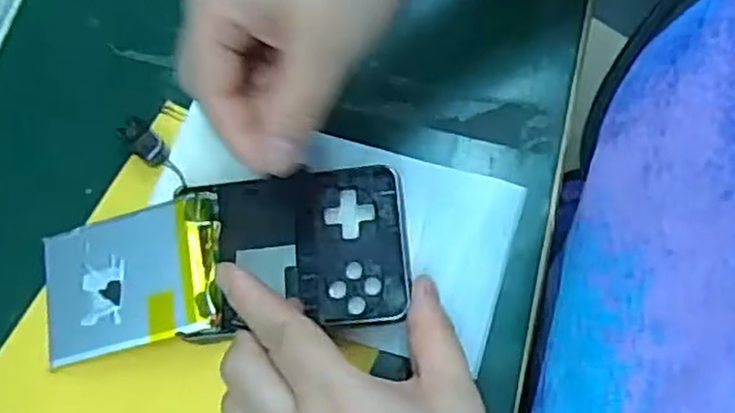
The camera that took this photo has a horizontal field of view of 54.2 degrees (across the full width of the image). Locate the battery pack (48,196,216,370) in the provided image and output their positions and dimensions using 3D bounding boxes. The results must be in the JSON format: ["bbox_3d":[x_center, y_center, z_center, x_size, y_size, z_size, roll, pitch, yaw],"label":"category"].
[{"bbox_3d":[-0.106,0.033,0.325,0.084,0.010,0.062,-15,71,11],"label":"battery pack"}]

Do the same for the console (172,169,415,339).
[{"bbox_3d":[-0.033,0.018,0.324,0.099,0.019,0.072,-6,72,-1],"label":"console"}]

